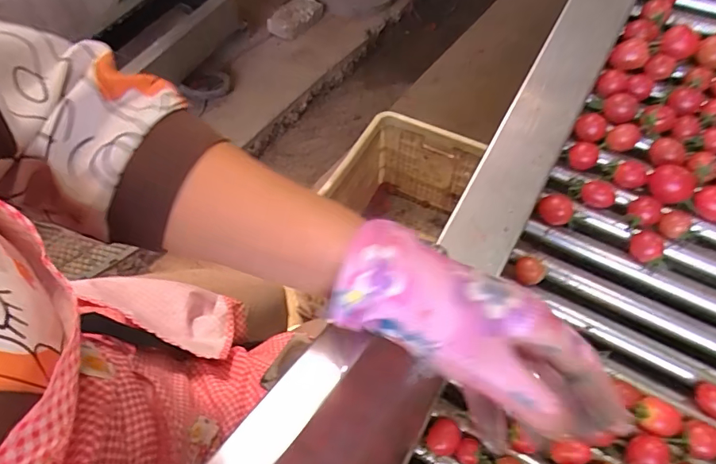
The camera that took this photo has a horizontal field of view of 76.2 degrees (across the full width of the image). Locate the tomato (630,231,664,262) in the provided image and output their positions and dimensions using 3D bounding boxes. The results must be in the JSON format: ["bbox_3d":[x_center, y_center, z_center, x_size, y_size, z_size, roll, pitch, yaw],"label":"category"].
[{"bbox_3d":[0.254,0.011,0.401,0.025,0.020,0.021,37,56,24],"label":"tomato"}]

